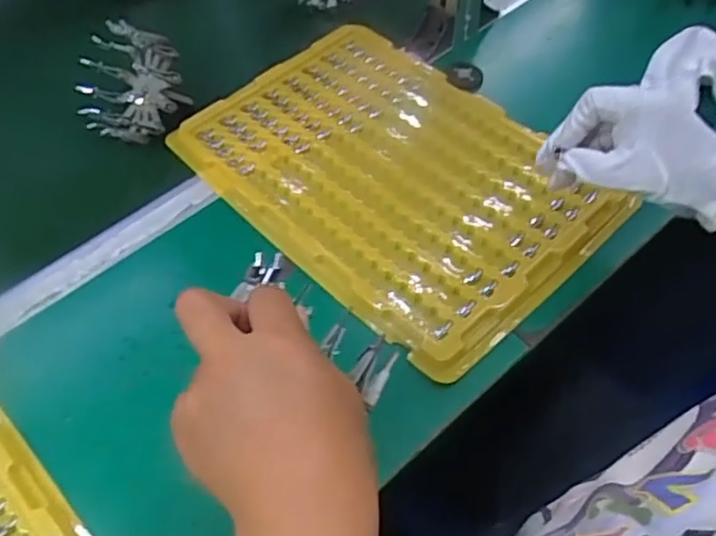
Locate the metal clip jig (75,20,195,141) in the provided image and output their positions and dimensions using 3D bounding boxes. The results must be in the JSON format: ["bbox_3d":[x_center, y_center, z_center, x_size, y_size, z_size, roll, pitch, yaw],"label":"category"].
[{"bbox_3d":[-0.225,-0.183,0.643,0.101,0.082,0.098,-22,56,-12],"label":"metal clip jig"}]

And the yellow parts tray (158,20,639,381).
[{"bbox_3d":[0.033,-0.093,0.614,0.263,0.021,0.366,-37,60,-21],"label":"yellow parts tray"}]

